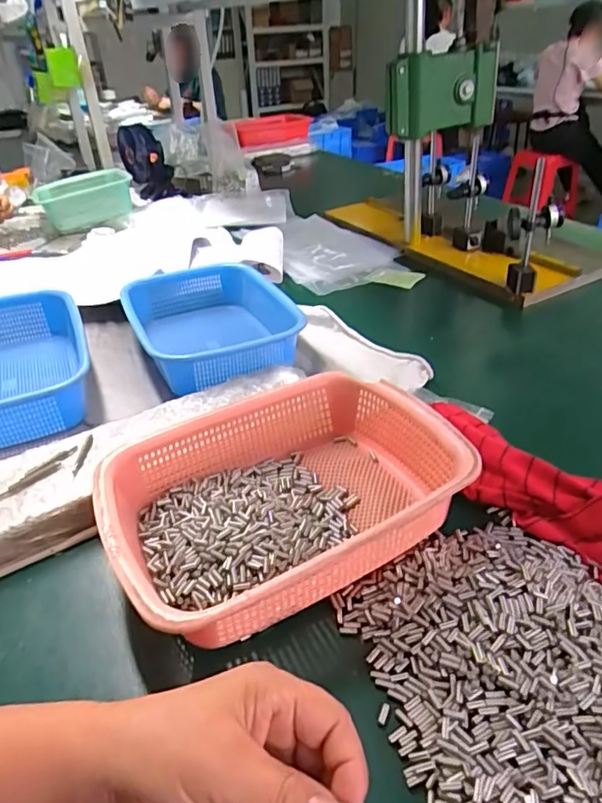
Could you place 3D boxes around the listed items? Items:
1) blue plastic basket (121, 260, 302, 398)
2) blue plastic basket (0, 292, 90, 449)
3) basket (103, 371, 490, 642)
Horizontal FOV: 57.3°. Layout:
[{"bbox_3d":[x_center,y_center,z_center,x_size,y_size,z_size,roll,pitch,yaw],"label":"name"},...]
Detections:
[{"bbox_3d":[-0.119,-0.100,0.780,0.213,0.087,0.287,-17,37,-18],"label":"blue plastic basket"},{"bbox_3d":[-0.375,-0.037,0.689,0.195,0.091,0.272,-15,37,-16],"label":"blue plastic basket"},{"bbox_3d":[-0.016,0.080,0.482,0.294,0.079,0.216,-21,39,-24],"label":"basket"}]

